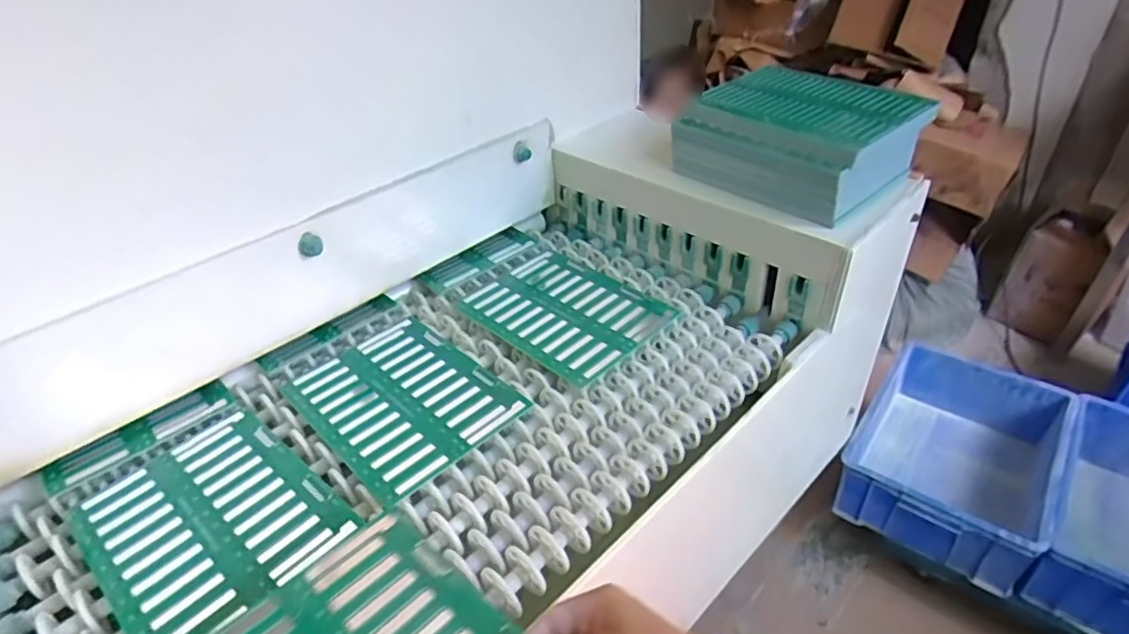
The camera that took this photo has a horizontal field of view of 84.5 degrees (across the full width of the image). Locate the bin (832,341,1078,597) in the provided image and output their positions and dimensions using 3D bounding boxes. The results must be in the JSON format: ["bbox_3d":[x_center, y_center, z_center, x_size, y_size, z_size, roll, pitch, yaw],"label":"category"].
[{"bbox_3d":[0.877,0.324,1.430,0.378,0.212,0.495,26,45,32],"label":"bin"}]

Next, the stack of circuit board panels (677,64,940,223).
[{"bbox_3d":[0.259,-0.199,0.699,0.164,0.093,0.214,-26,43,-28],"label":"stack of circuit board panels"}]

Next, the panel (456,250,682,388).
[{"bbox_3d":[0.000,-0.012,0.714,0.212,0.008,0.163,29,49,36],"label":"panel"}]

